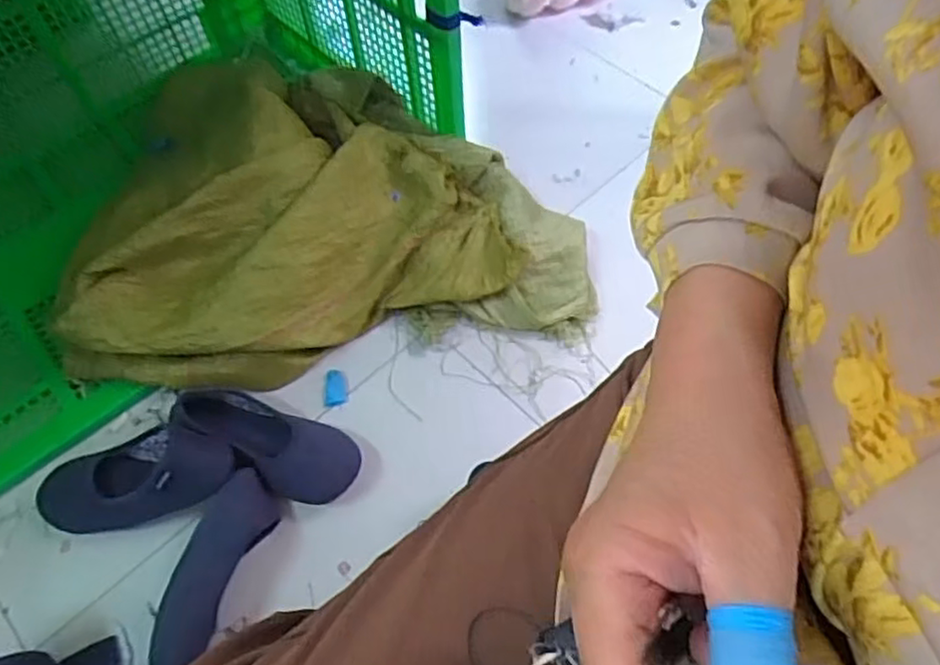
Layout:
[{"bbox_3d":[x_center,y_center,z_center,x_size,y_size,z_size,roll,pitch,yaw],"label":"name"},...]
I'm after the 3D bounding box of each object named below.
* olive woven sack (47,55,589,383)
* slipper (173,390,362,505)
[{"bbox_3d":[-0.195,-0.169,0.945,0.664,0.175,0.417,-9,59,-3],"label":"olive woven sack"},{"bbox_3d":[-0.249,0.137,0.829,0.227,0.071,0.100,15,61,11],"label":"slipper"}]

